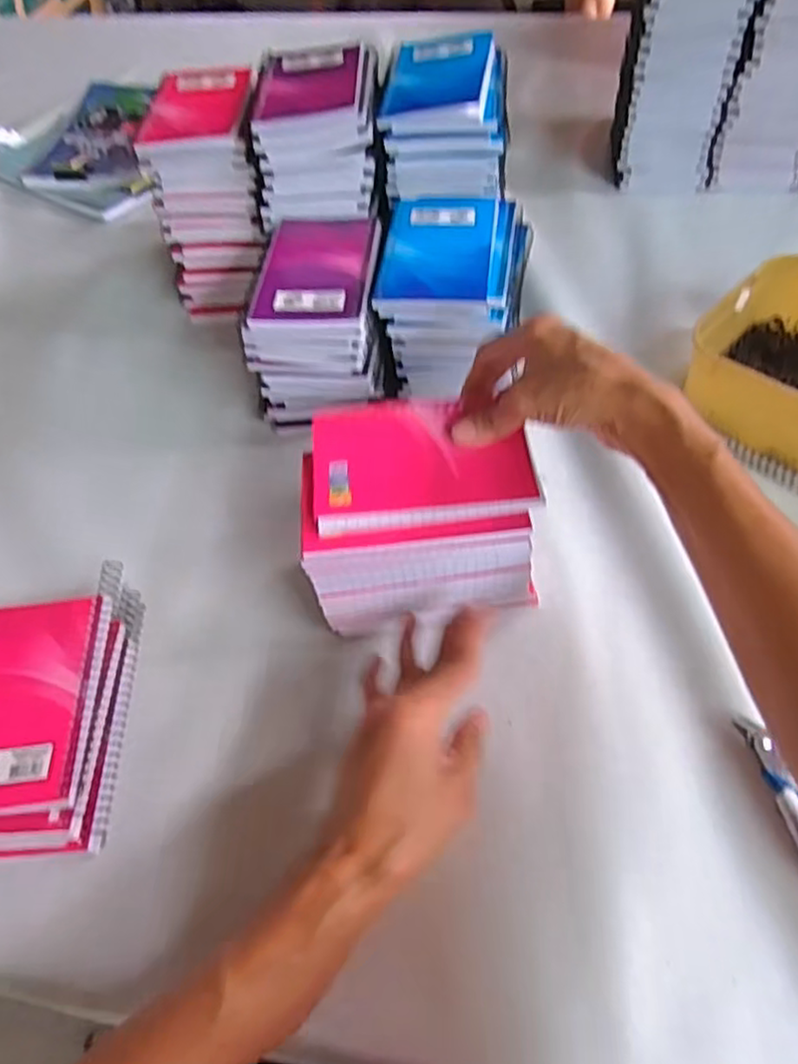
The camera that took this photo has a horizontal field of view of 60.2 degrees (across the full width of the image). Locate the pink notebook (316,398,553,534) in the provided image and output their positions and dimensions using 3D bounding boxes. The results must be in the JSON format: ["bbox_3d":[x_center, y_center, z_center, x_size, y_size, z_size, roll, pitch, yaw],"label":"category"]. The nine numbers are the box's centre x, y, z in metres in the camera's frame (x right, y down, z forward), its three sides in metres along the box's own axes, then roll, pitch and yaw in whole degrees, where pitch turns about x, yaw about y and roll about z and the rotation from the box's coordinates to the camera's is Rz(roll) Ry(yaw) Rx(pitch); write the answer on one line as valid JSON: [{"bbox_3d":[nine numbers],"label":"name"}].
[{"bbox_3d":[0.014,-0.045,0.415,0.129,0.011,0.089,-8,53,-2],"label":"pink notebook"}]

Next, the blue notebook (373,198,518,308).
[{"bbox_3d":[0.037,-0.217,0.523,0.096,0.013,0.133,6,55,8],"label":"blue notebook"}]

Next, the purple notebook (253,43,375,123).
[{"bbox_3d":[-0.067,-0.357,0.548,0.091,0.010,0.119,-2,54,1],"label":"purple notebook"}]

